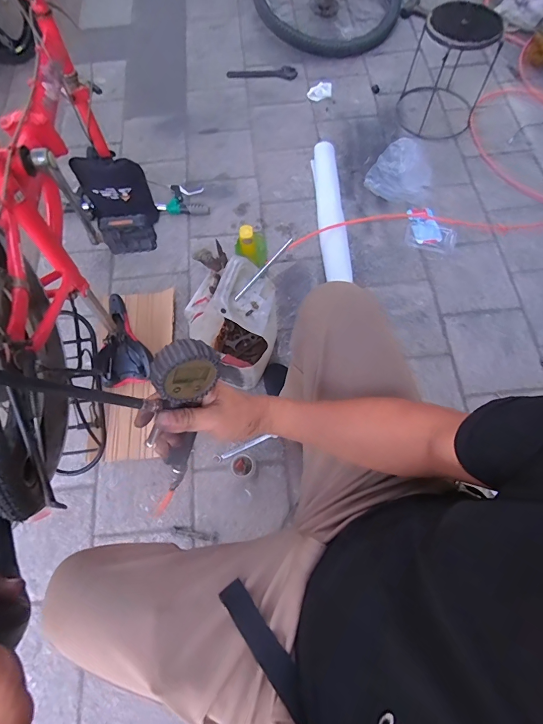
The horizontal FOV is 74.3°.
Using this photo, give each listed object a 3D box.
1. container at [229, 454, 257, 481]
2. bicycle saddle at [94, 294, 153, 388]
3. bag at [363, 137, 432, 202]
[{"bbox_3d":[-0.068,0.263,0.893,0.056,0.096,0.056,0,69,1],"label":"container"},{"bbox_3d":[-0.412,-0.064,1.015,0.133,0.093,0.250,-8,69,-2],"label":"bicycle saddle"},{"bbox_3d":[0.429,-0.628,1.184,0.209,0.154,0.138,18,71,7],"label":"bag"}]

